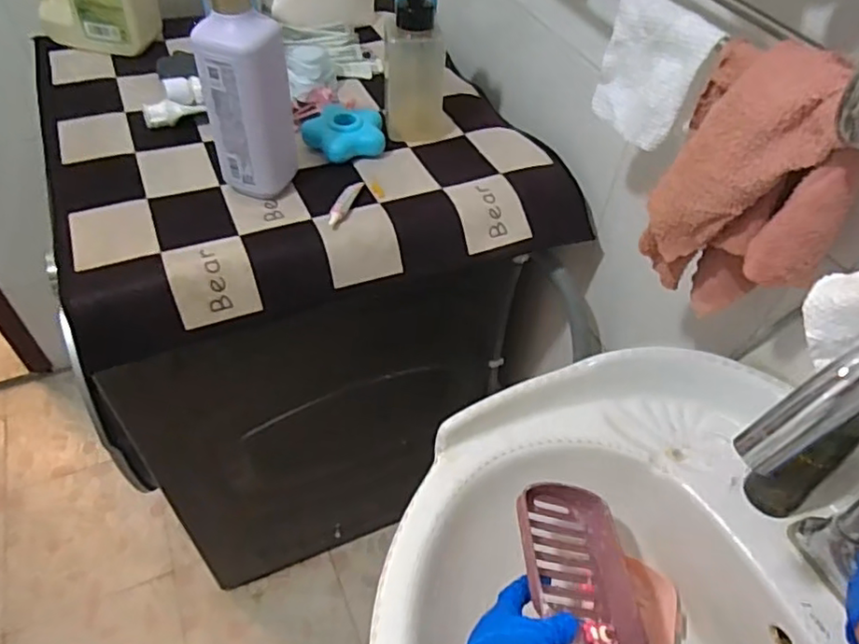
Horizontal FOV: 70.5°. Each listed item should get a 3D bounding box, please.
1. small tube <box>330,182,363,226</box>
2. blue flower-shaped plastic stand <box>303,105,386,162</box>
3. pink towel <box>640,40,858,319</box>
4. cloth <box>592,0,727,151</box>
[{"bbox_3d":[-0.094,-0.137,0.684,0.016,0.009,0.079,14,49,7],"label":"small tube"},{"bbox_3d":[-0.108,-0.242,0.763,0.098,0.031,0.091,-3,50,-8],"label":"blue flower-shaped plastic stand"},{"bbox_3d":[0.243,-0.095,0.464,0.126,0.202,0.079,26,52,17],"label":"pink towel"},{"bbox_3d":[0.183,-0.214,0.520,0.018,0.106,0.109,-14,52,-17],"label":"cloth"}]

